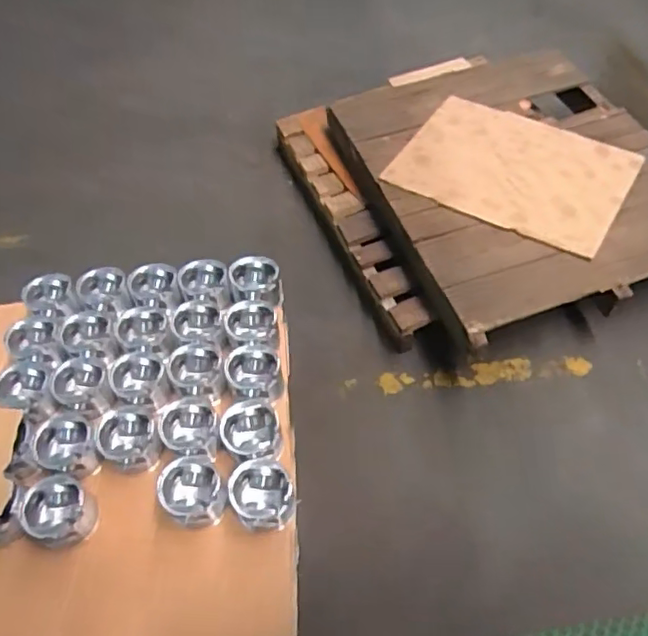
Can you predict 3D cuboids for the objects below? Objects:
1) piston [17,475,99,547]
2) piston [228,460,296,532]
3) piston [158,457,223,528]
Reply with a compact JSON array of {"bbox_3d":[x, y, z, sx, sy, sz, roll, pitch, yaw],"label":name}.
[{"bbox_3d":[-0.489,0.360,1.106,0.118,0.087,0.112,-2,53,3],"label":"piston"},{"bbox_3d":[-0.114,0.328,1.104,0.119,0.089,0.109,-2,53,3],"label":"piston"},{"bbox_3d":[-0.240,0.319,1.110,0.103,0.110,0.114,-3,53,3],"label":"piston"}]

